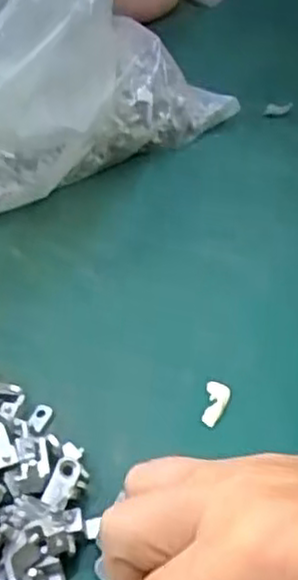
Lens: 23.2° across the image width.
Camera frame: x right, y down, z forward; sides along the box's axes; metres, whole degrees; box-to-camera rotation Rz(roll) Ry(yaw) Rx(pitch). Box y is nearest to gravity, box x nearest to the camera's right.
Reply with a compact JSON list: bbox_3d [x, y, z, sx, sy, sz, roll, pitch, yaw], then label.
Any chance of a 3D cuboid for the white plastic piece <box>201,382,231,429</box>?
[{"bbox_3d":[0.030,0.051,0.327,0.011,0.004,0.023,4,43,12],"label":"white plastic piece"}]

